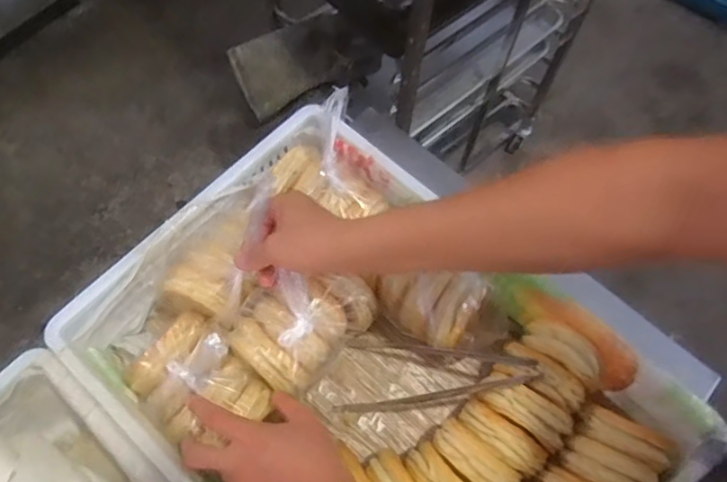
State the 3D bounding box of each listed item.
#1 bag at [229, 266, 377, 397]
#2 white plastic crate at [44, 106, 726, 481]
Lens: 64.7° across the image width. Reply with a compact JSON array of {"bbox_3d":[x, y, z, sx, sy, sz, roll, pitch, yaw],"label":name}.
[{"bbox_3d":[-0.065,0.086,0.631,0.100,0.065,0.144,42,71,15],"label":"bag"},{"bbox_3d":[0.014,0.165,0.631,0.581,0.128,0.401,39,70,14],"label":"white plastic crate"}]

